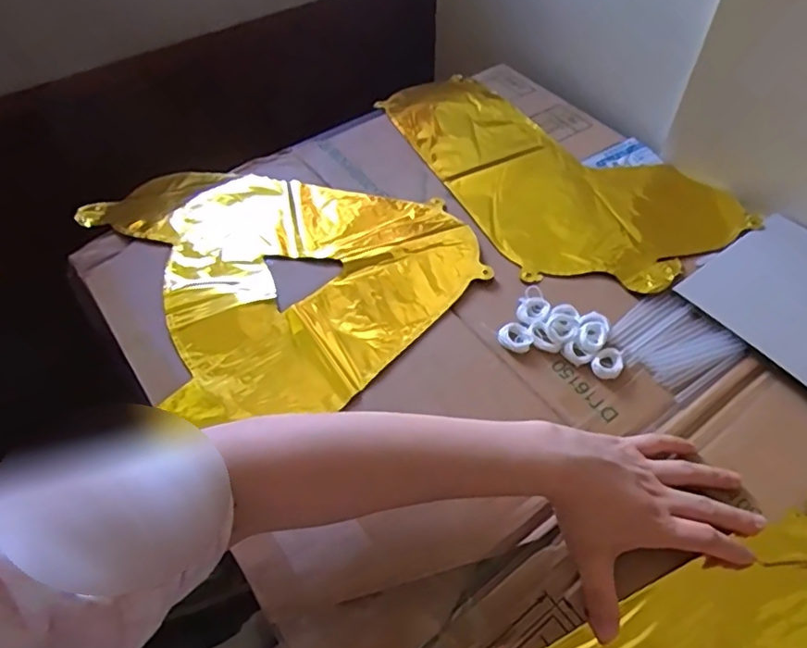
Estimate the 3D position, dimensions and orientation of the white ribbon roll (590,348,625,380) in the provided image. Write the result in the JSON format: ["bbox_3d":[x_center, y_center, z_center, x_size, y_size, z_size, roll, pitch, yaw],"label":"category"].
[{"bbox_3d":[0.165,0.032,0.475,0.028,0.006,0.023,-38,61,-25],"label":"white ribbon roll"}]

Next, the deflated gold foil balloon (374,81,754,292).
[{"bbox_3d":[0.155,-0.178,0.643,0.234,0.015,0.386,-23,56,-16],"label":"deflated gold foil balloon"}]

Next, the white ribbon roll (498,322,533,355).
[{"bbox_3d":[0.094,0.010,0.491,0.027,0.004,0.026,0,53,0],"label":"white ribbon roll"}]

